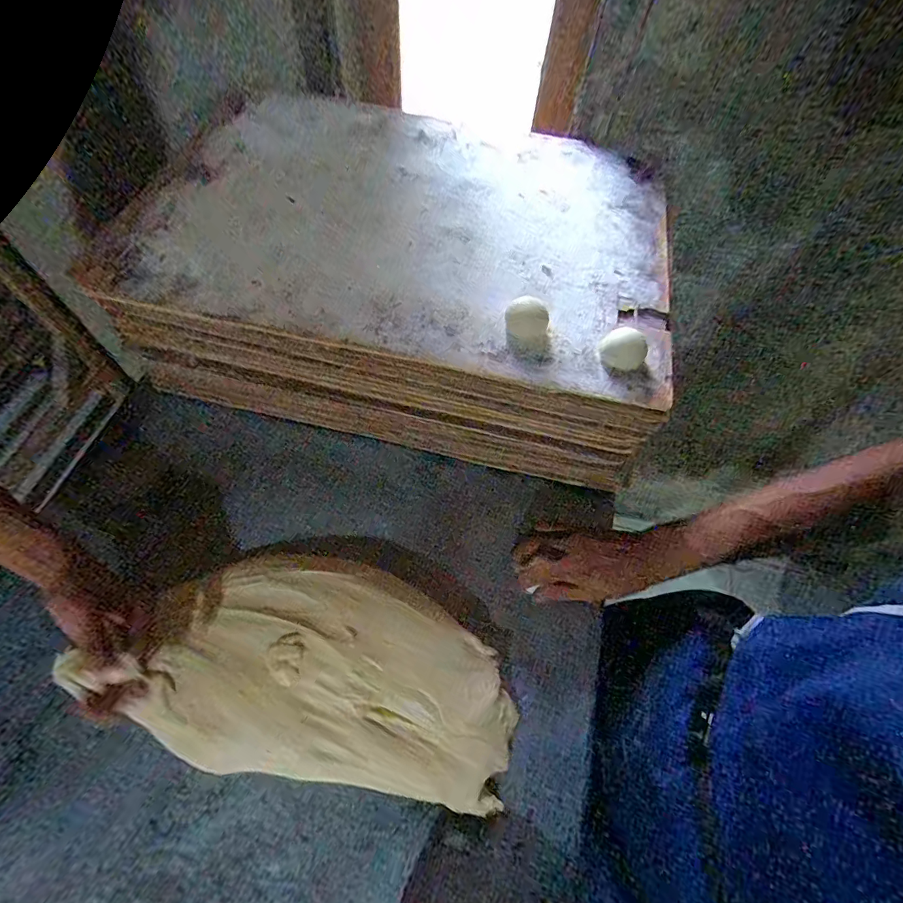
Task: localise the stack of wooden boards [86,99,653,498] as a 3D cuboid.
[{"bbox_3d":[-0.038,-0.237,0.597,0.579,0.159,0.446,13,62,3],"label":"stack of wooden boards"}]

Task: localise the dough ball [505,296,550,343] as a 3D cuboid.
[{"bbox_3d":[0.077,-0.134,0.459,0.044,0.024,0.042,2,62,-3],"label":"dough ball"}]

